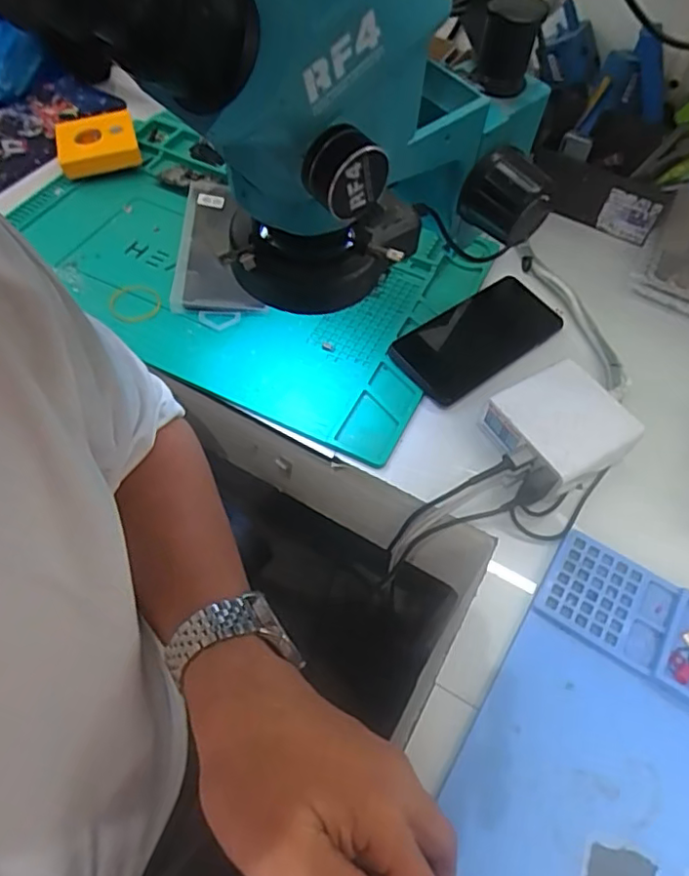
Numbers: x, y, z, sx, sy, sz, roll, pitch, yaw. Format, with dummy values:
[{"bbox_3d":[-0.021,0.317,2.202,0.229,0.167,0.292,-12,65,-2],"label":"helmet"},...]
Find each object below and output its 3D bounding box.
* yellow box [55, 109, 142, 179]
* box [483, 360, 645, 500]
[{"bbox_3d":[-0.267,-0.315,0.636,0.081,0.026,0.077,-16,60,-12],"label":"yellow box"},{"bbox_3d":[0.166,-0.008,0.451,0.092,0.034,0.081,-23,61,-16],"label":"box"}]

